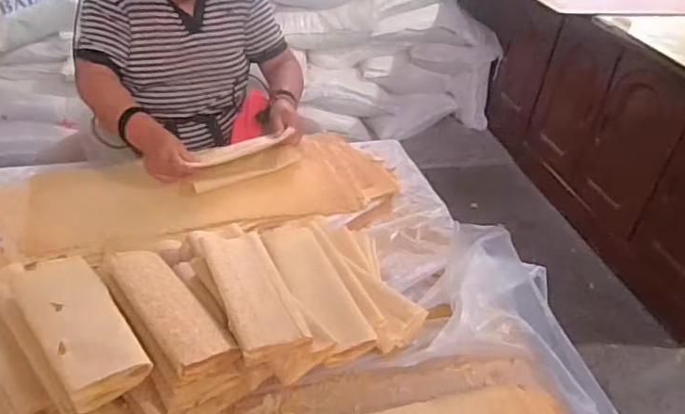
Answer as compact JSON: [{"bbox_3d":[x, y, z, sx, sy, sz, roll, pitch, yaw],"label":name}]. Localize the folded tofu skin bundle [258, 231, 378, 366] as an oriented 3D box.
[{"bbox_3d":[-0.046,0.127,0.894,0.098,0.039,0.277,-13,41,-22],"label":"folded tofu skin bundle"}]

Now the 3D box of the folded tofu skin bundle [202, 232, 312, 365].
[{"bbox_3d":[-0.136,0.122,0.836,0.098,0.024,0.247,-11,40,-20],"label":"folded tofu skin bundle"}]

